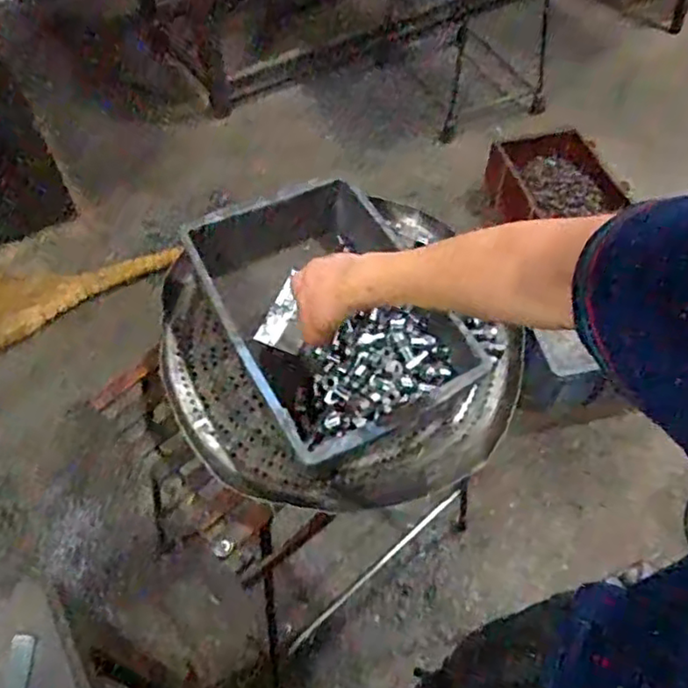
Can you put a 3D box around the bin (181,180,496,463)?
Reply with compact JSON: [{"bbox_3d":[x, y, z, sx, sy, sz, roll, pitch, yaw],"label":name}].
[{"bbox_3d":[-0.014,-0.026,0.672,0.220,0.095,0.307,-24,58,-15],"label":"bin"}]

